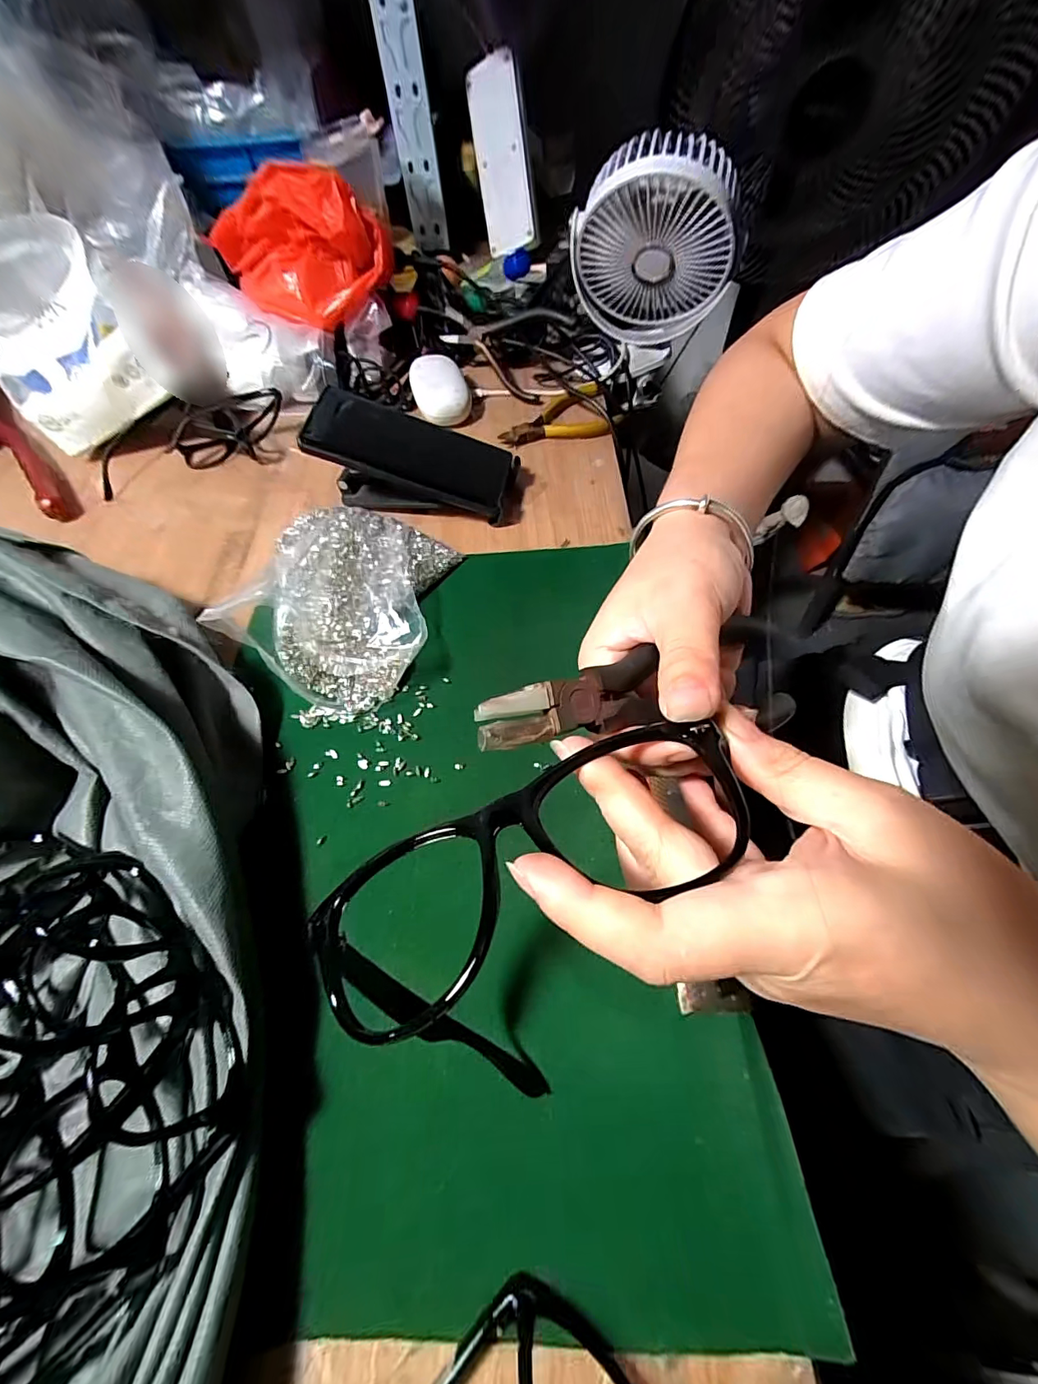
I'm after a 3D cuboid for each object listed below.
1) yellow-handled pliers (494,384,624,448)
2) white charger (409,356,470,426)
[{"bbox_3d":[0.038,-0.281,0.479,0.121,0.012,0.083,-14,60,-4],"label":"yellow-handled pliers"},{"bbox_3d":[-0.083,-0.313,0.492,0.051,0.031,0.086,-21,61,-8],"label":"white charger"}]

